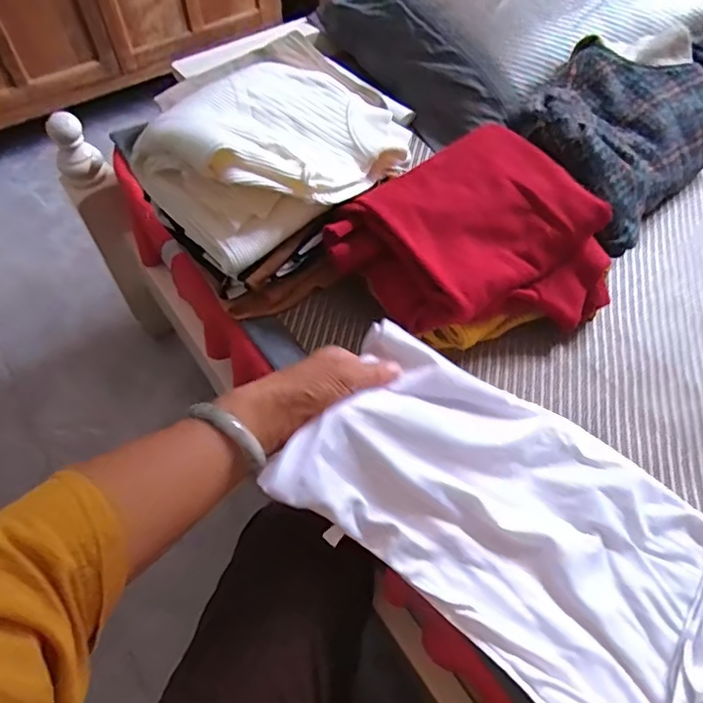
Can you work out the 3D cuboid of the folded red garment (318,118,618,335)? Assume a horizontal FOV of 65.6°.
[{"bbox_3d":[0.132,-0.113,0.567,0.250,0.113,0.210,38,64,22],"label":"folded red garment"}]

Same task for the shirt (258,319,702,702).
[{"bbox_3d":[0.211,0.181,0.421,0.532,0.086,0.230,26,60,7],"label":"shirt"}]

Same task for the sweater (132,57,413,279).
[{"bbox_3d":[-0.069,-0.220,0.583,0.271,0.103,0.171,-40,65,-23],"label":"sweater"}]

